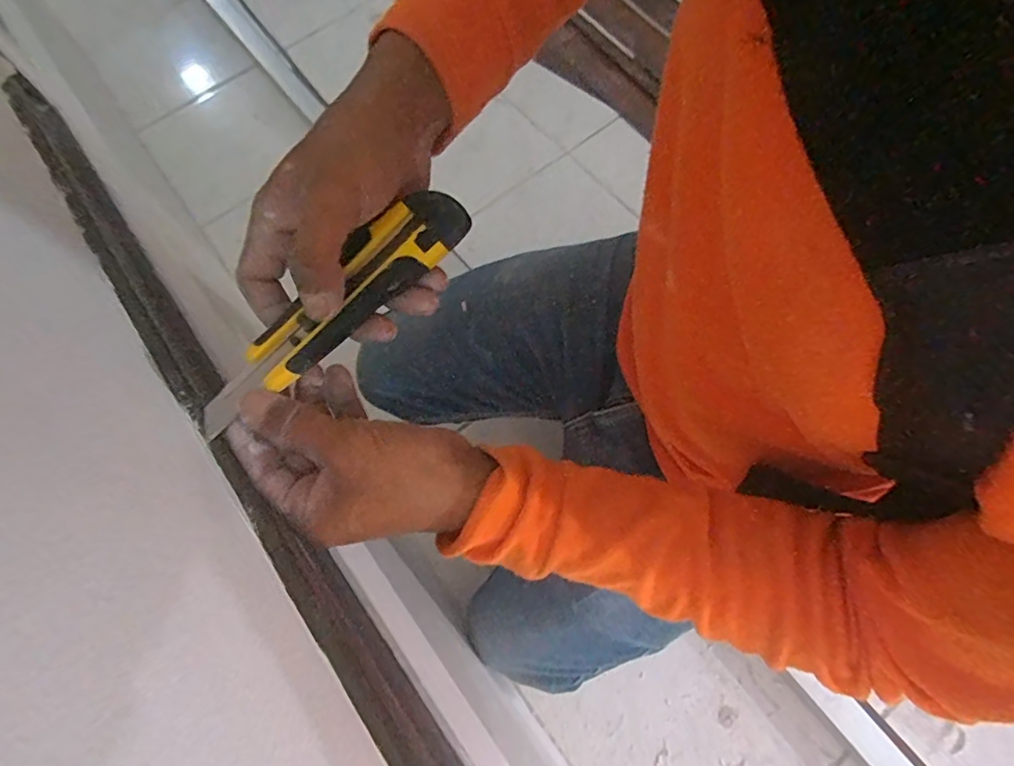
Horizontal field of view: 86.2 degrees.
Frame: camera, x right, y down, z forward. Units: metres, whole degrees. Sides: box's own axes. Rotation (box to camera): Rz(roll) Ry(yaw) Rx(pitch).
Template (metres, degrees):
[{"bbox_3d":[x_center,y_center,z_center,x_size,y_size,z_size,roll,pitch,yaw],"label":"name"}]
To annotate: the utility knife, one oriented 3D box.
[{"bbox_3d":[-0.095,-0.037,0.286,0.176,0.015,0.034,-39,70,5],"label":"utility knife"}]

